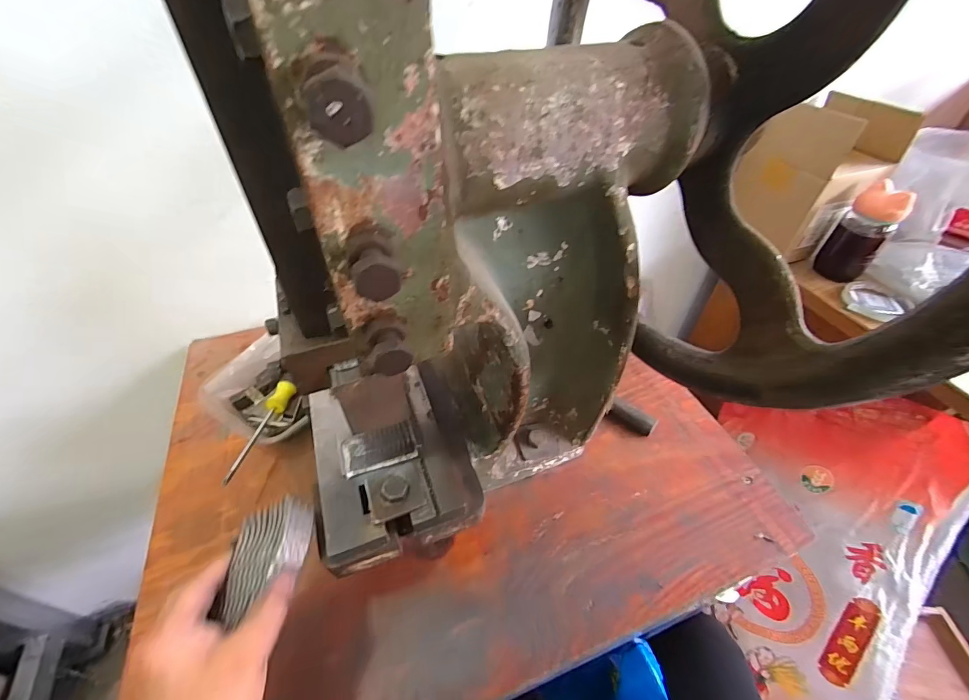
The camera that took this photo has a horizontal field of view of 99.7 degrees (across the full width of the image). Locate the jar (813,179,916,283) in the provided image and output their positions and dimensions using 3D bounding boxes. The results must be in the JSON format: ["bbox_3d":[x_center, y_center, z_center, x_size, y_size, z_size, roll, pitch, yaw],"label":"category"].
[{"bbox_3d":[0.582,-0.178,0.636,0.064,0.142,0.065,31,53,26],"label":"jar"}]

